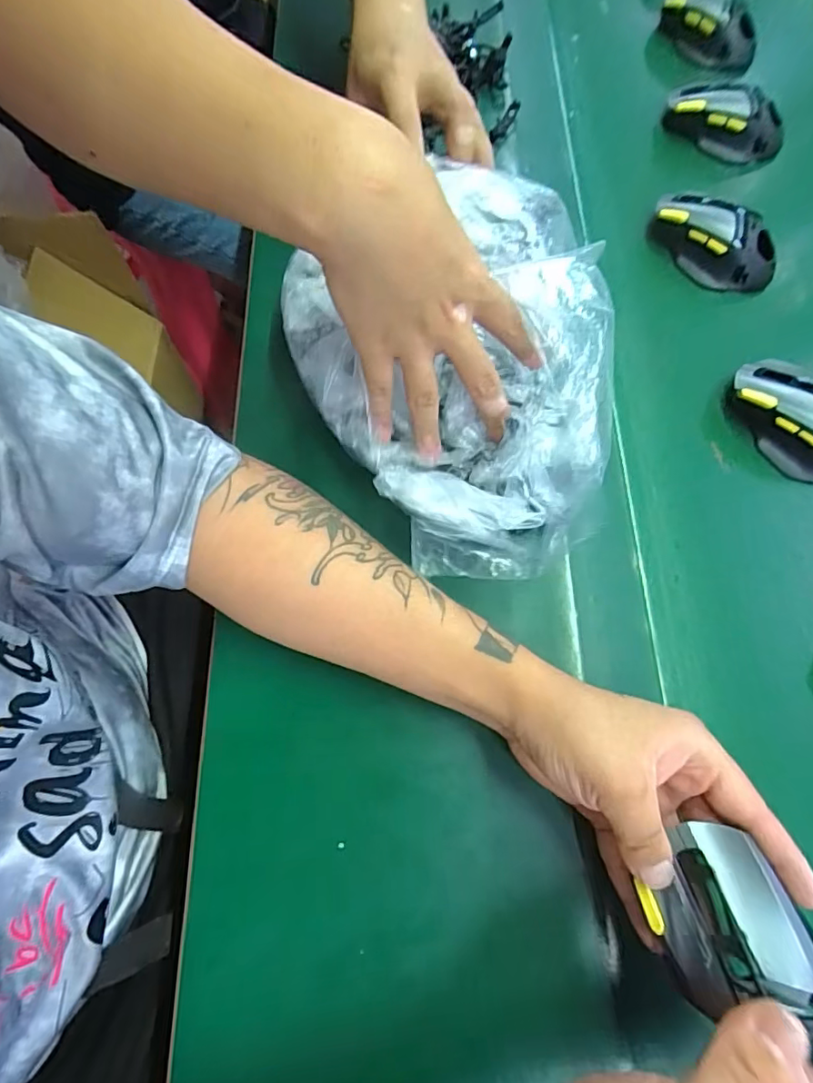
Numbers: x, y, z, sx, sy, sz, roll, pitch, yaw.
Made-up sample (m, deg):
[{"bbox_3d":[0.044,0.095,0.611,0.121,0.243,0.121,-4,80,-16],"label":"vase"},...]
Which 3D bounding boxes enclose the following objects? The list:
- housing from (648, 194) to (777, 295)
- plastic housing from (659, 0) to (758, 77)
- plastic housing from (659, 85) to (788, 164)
[{"bbox_3d":[0.265,-0.262,0.457,0.049,0.047,0.110,-38,74,-12],"label":"housing"},{"bbox_3d":[0.314,-0.534,0.556,0.031,0.058,0.105,-43,75,-13],"label":"plastic housing"},{"bbox_3d":[0.305,-0.403,0.507,0.117,0.044,0.044,35,75,12],"label":"plastic housing"}]

